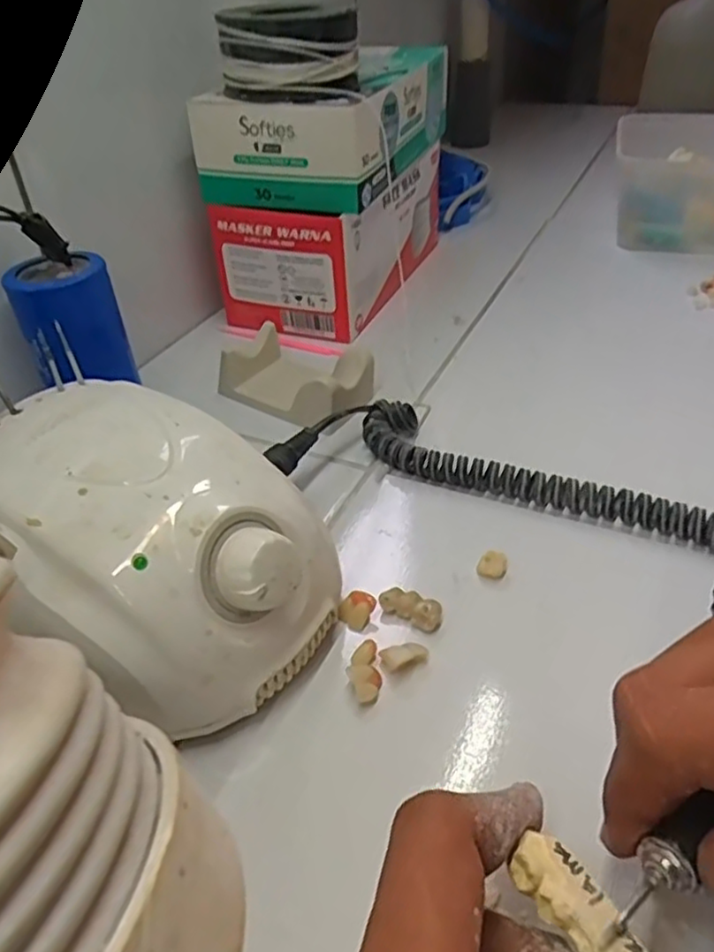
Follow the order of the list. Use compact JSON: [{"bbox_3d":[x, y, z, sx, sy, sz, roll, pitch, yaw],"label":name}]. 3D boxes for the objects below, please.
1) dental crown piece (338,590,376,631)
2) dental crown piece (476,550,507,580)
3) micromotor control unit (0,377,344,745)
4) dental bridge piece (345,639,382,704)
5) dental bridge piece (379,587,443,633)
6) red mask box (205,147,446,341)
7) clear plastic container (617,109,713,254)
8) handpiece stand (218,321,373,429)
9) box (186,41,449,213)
[{"bbox_3d":[0.000,0.056,0.285,0.013,0.012,0.012,26,48,32],"label":"dental crown piece"},{"bbox_3d":[0.059,0.039,0.298,0.013,0.009,0.008,4,40,10],"label":"dental crown piece"},{"bbox_3d":[-0.083,0.031,0.261,0.134,0.083,0.101,17,44,24],"label":"micromotor control unit"},{"bbox_3d":[0.003,0.076,0.262,0.013,0.010,0.026,-6,39,-2],"label":"dental bridge piece"},{"bbox_3d":[0.024,0.056,0.284,0.026,0.010,0.013,19,45,26],"label":"dental bridge piece"},{"bbox_3d":[-0.012,-0.188,0.521,0.101,0.087,0.186,14,42,21],"label":"red mask box"},{"bbox_3d":[0.320,-0.256,0.597,0.180,0.088,0.149,10,41,17],"label":"clear plastic container"},{"bbox_3d":[-0.039,-0.062,0.415,0.092,0.030,0.050,24,47,31],"label":"handpiece stand"},{"bbox_3d":[-0.016,-0.250,0.477,0.112,0.062,0.189,11,41,18],"label":"box"}]

